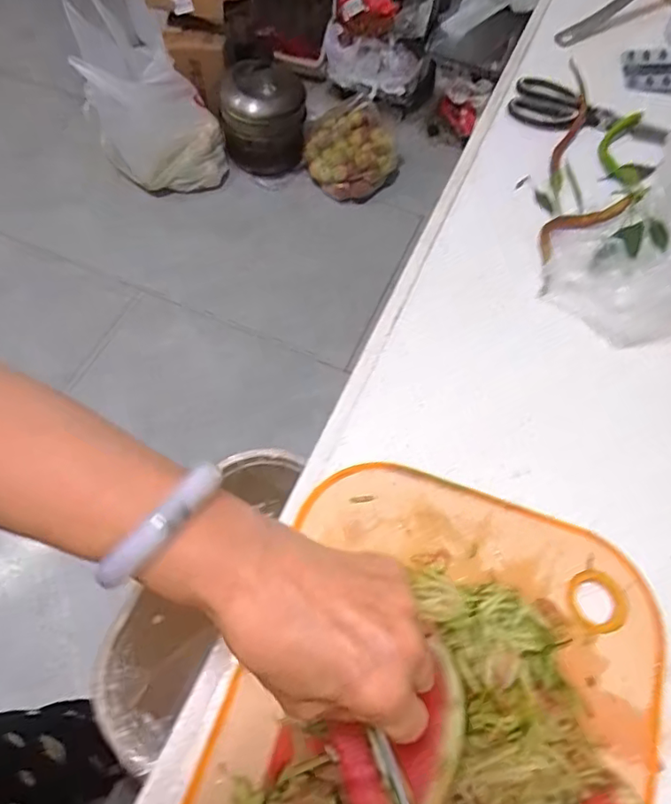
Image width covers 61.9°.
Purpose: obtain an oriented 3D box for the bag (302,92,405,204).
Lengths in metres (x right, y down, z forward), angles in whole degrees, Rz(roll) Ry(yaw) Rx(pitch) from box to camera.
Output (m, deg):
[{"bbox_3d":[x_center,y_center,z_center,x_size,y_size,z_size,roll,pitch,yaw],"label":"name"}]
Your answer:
[{"bbox_3d":[0.053,-0.726,1.636,0.275,0.230,0.182,1,62,-3],"label":"bag"}]

